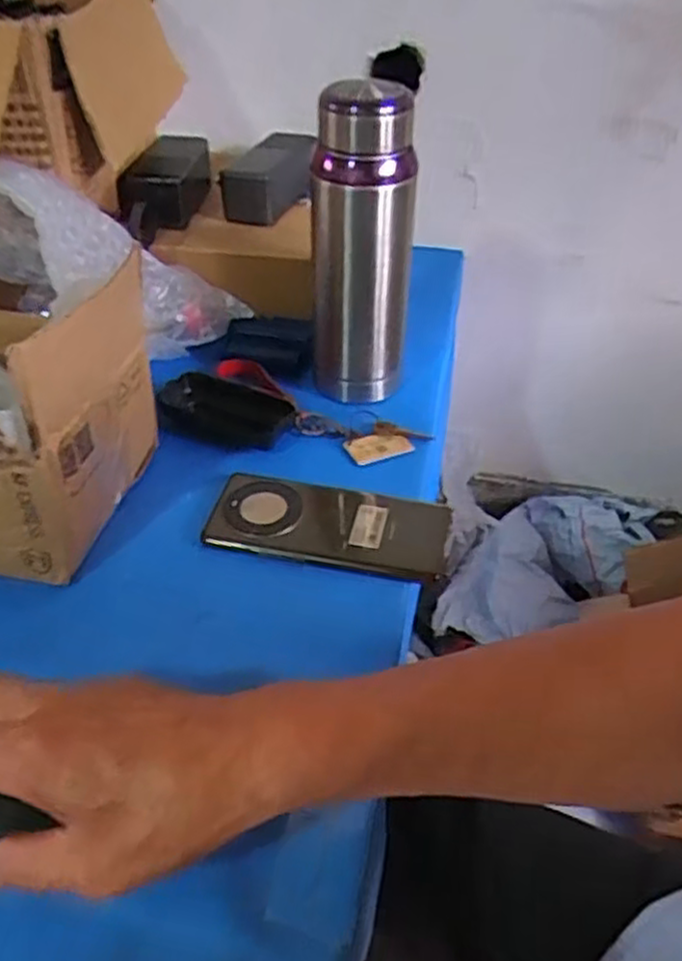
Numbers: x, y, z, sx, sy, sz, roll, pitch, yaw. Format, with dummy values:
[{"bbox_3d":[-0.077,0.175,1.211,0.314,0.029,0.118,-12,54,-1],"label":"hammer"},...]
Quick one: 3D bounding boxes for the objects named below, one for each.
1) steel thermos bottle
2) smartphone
[{"bbox_3d":[0.017,-0.177,0.598,0.079,0.242,0.071,2,42,0],"label":"steel thermos bottle"},{"bbox_3d":[-0.008,0.030,0.537,0.164,0.010,0.073,8,42,7],"label":"smartphone"}]

